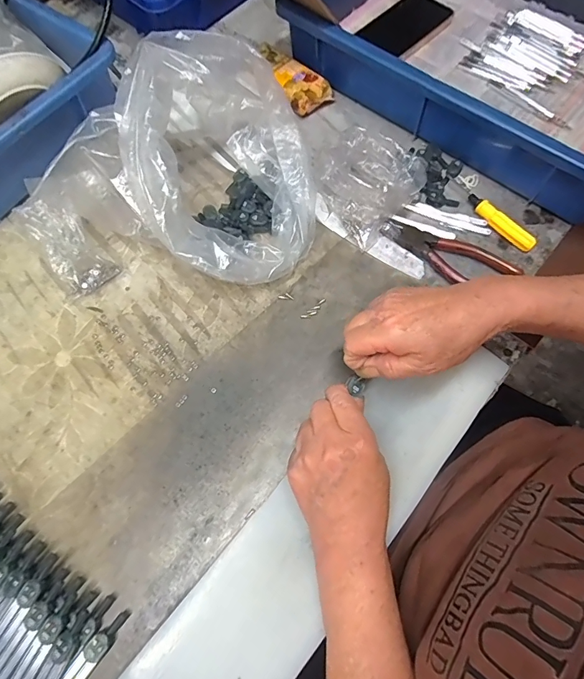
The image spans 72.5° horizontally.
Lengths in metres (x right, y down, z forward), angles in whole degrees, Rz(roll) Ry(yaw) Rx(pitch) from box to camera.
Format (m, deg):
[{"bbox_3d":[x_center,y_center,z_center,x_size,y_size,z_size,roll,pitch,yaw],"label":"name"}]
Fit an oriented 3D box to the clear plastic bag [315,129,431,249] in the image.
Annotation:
[{"bbox_3d":[0.081,-0.167,0.414,0.089,0.058,0.105,42,74,15],"label":"clear plastic bag"}]

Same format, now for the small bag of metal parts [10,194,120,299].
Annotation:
[{"bbox_3d":[-0.219,-0.095,0.393,0.049,0.093,0.031,-27,28,4],"label":"small bag of metal parts"}]

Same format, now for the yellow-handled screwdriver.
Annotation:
[{"bbox_3d":[0.220,-0.125,0.419,0.013,0.015,0.085,-34,71,-17],"label":"yellow-handled screwdriver"}]

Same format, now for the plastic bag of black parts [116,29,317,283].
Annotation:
[{"bbox_3d":[-0.072,-0.165,0.387,0.177,0.132,0.217,-22,70,-8],"label":"plastic bag of black parts"}]

